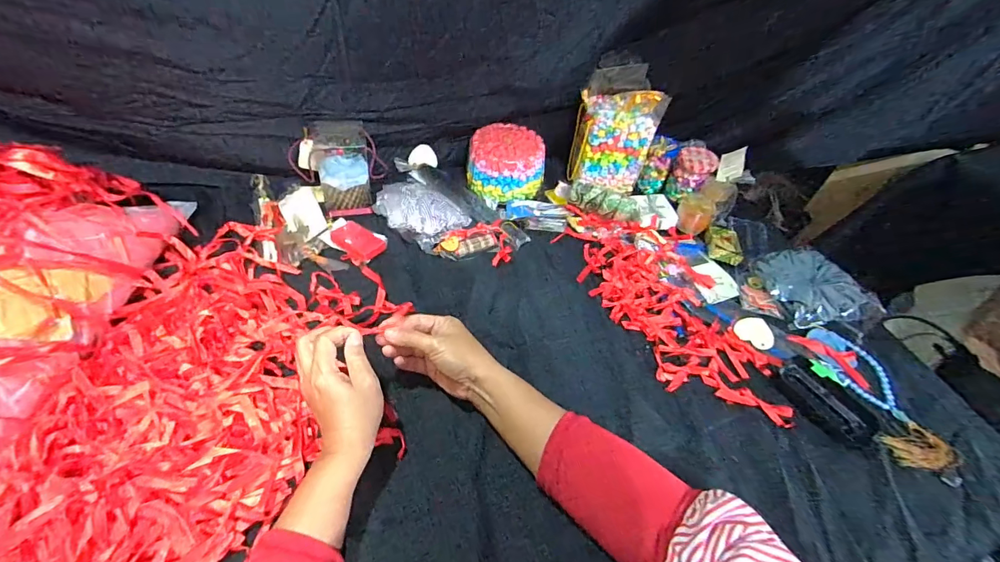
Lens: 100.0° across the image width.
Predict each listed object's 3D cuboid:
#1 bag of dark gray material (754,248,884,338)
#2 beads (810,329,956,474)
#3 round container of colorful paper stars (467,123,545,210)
[{"bbox_3d":[0.442,0.015,0.595,0.127,0.031,0.151,-21,55,-23],"label":"bag of dark gray material"},{"bbox_3d":[0.453,0.134,0.506,0.082,0.009,0.182,-13,52,-18],"label":"beads"},{"bbox_3d":[0.012,-0.197,0.691,0.125,0.068,0.121,3,49,-4],"label":"round container of colorful paper stars"}]

